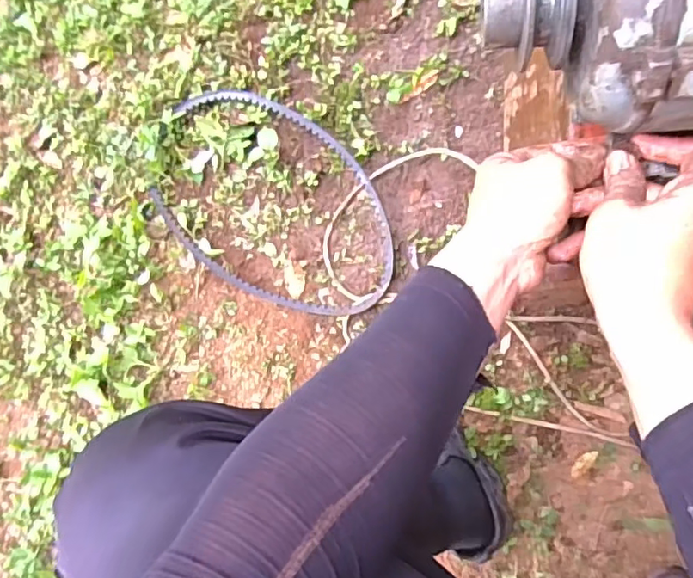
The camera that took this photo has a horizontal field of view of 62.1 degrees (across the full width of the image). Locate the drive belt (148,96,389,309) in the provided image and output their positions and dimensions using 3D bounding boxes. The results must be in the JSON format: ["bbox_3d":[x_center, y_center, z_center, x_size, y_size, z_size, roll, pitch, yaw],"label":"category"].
[{"bbox_3d":[-0.099,-0.114,0.800,0.379,0.017,0.252,31,96,6],"label":"drive belt"}]

